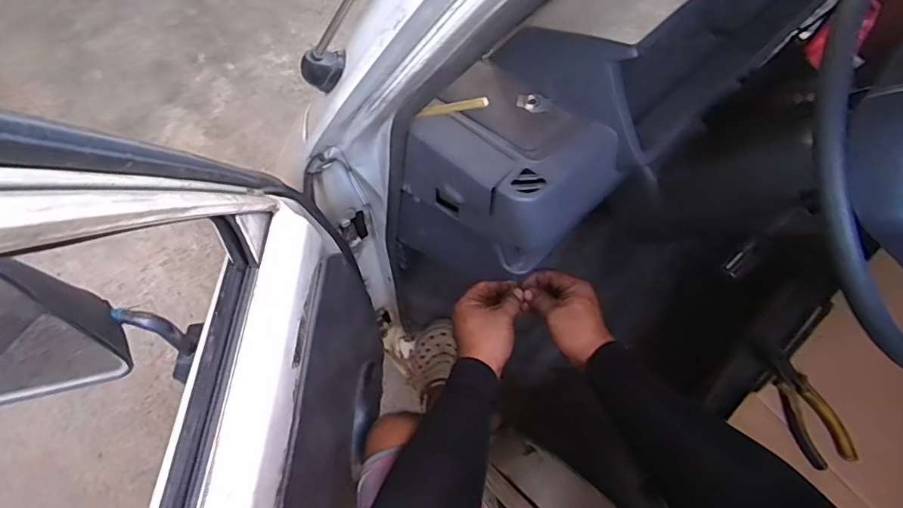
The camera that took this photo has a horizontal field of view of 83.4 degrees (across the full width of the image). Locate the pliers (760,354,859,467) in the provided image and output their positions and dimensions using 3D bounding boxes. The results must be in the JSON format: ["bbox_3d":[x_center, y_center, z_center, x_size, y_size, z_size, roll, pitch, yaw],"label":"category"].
[{"bbox_3d":[0.451,0.193,0.646,0.055,0.023,0.145,-15,66,-8],"label":"pliers"}]

